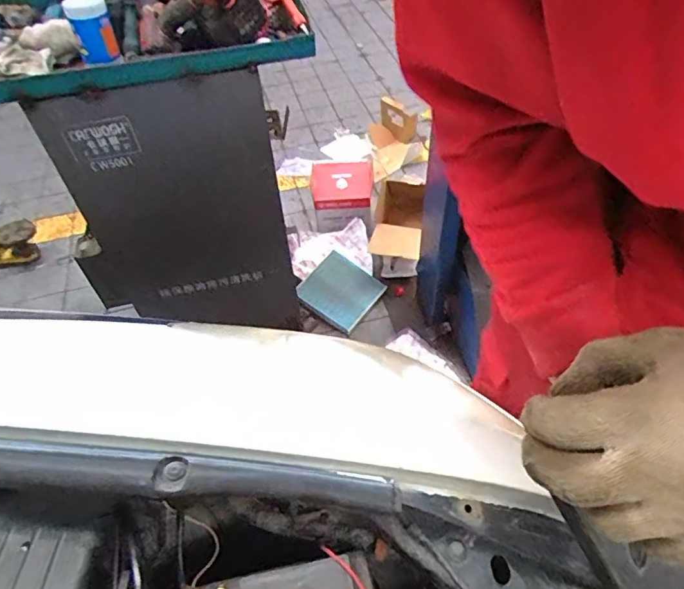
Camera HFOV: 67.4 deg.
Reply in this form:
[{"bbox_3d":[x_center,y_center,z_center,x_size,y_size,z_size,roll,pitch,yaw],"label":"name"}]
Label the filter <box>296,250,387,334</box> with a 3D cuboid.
[{"bbox_3d":[-0.005,-0.014,1.693,0.225,0.020,0.218,38,69,6],"label":"filter"}]

